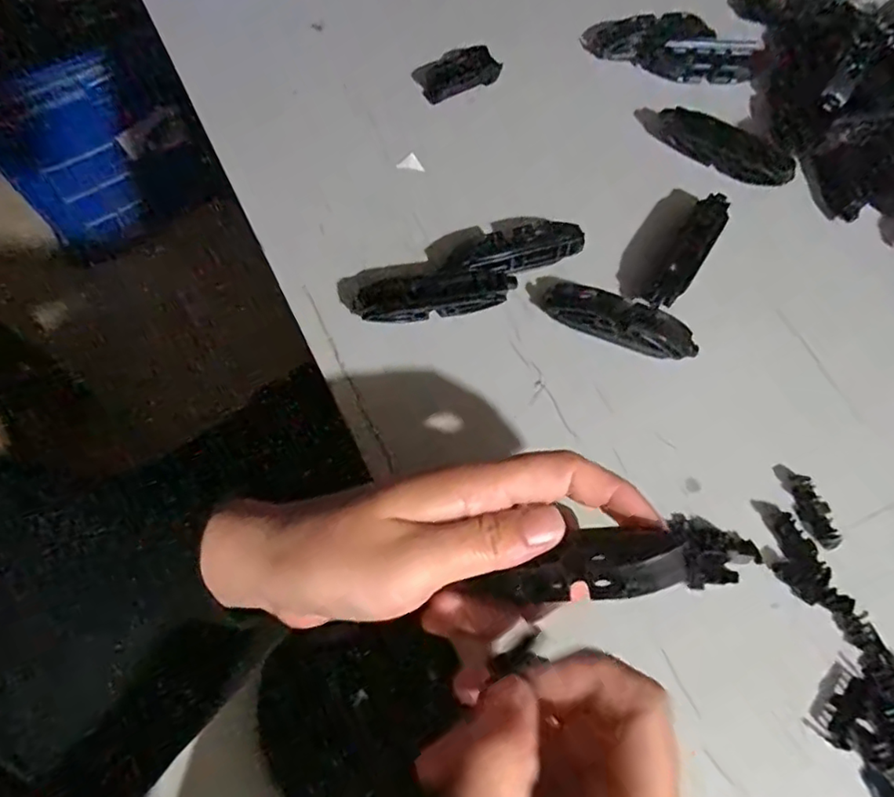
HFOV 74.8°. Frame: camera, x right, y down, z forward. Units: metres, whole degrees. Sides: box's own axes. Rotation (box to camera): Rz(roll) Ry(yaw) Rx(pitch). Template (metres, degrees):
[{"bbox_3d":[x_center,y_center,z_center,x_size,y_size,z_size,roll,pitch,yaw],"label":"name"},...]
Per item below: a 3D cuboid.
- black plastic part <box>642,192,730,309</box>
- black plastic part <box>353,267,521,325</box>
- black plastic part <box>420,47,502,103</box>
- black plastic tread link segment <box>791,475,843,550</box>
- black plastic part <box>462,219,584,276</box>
[{"bbox_3d":[0.129,-0.079,0.308,0.018,0.006,0.081,32,73,8],"label":"black plastic part"},{"bbox_3d":[-0.006,-0.053,0.299,0.080,0.013,0.021,-11,70,-7],"label":"black plastic part"},{"bbox_3d":[0.008,-0.195,0.349,0.047,0.016,0.021,-18,71,-9],"label":"black plastic part"},{"bbox_3d":[0.172,0.053,0.275,0.014,0.005,0.034,-16,70,-9],"label":"black plastic tread link segment"},{"bbox_3d":[0.040,-0.080,0.308,0.064,0.010,0.023,-18,71,-9],"label":"black plastic part"}]

